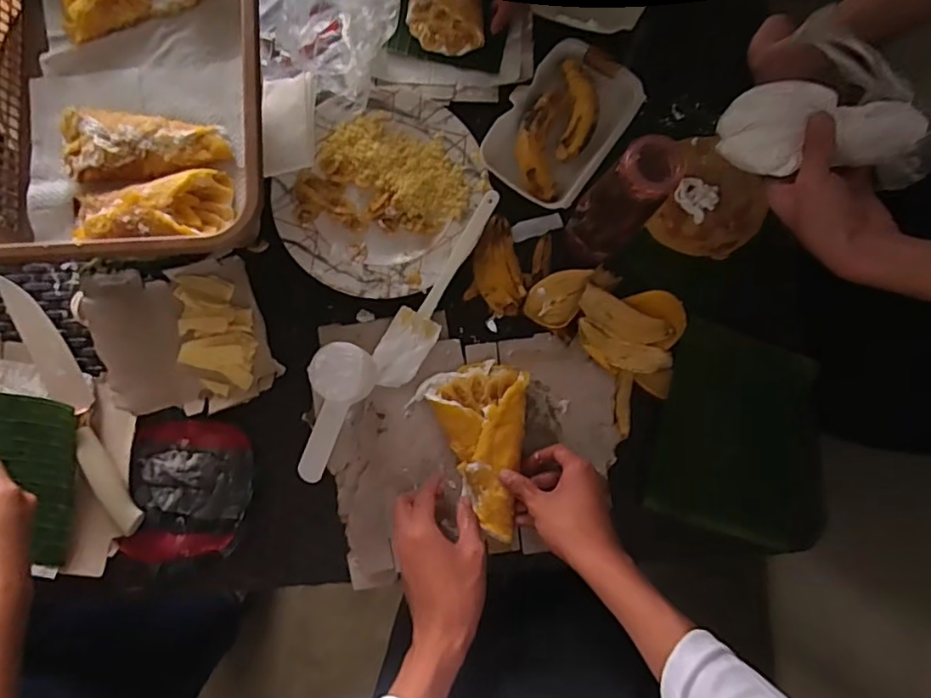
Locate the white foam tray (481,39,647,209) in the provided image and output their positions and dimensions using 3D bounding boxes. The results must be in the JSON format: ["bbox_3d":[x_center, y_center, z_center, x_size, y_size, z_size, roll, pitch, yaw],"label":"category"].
[{"bbox_3d":[0.102,-0.242,0.625,0.115,0.024,0.175,36,84,2],"label":"white foam tray"}]

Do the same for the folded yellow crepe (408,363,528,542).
[{"bbox_3d":[0.004,0.098,0.588,0.108,0.026,0.168,6,83,-1],"label":"folded yellow crepe"}]

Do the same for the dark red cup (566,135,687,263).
[{"bbox_3d":[0.139,-0.130,0.533,0.059,0.190,0.057,0,83,-2],"label":"dark red cup"}]

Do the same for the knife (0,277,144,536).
[{"bbox_3d":[-0.398,0.052,0.576,0.043,0.021,0.288,-27,85,-5],"label":"knife"}]

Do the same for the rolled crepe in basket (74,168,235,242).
[{"bbox_3d":[-0.280,-0.120,0.513,0.138,0.035,0.064,-12,84,-3],"label":"rolled crepe in basket"}]

